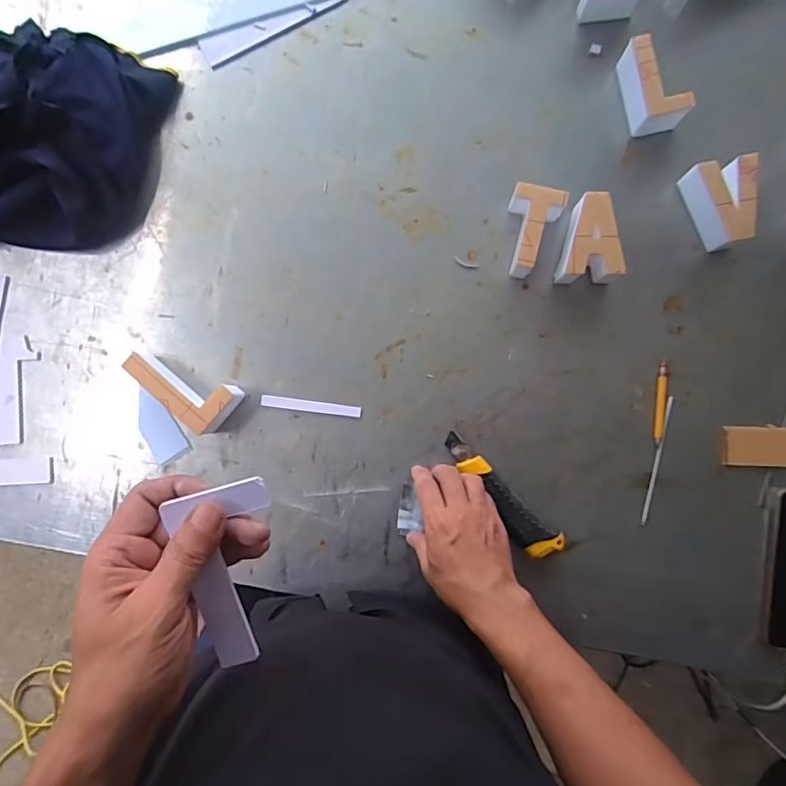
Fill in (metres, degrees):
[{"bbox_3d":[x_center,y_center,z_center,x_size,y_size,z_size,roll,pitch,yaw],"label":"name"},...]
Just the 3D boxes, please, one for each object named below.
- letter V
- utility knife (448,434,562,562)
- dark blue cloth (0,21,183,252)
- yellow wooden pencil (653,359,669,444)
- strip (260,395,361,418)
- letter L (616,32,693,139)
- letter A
[{"bbox_3d":[0.336,-0.192,0.535,0.059,0.045,0.083,-9,87,2],"label":"letter V"},{"bbox_3d":[0.111,0.106,0.545,0.036,0.026,0.156,-42,87,0],"label":"utility knife"},{"bbox_3d":[-0.411,-0.277,0.555,0.316,0.086,0.231,3,88,2],"label":"dark blue cloth"},{"bbox_3d":[0.282,0.009,0.551,0.010,0.005,0.087,5,88,2],"label":"yellow wooden pencil"},{"bbox_3d":[-0.089,0.015,0.567,0.108,0.004,0.012,7,88,3],"label":"strip"},{"bbox_3d":[0.269,-0.317,0.546,0.045,0.049,0.089,-13,87,2],"label":"letter L"},{"bbox_3d":[0.197,-0.155,0.538,0.054,0.051,0.081,-6,87,2],"label":"letter A"}]

